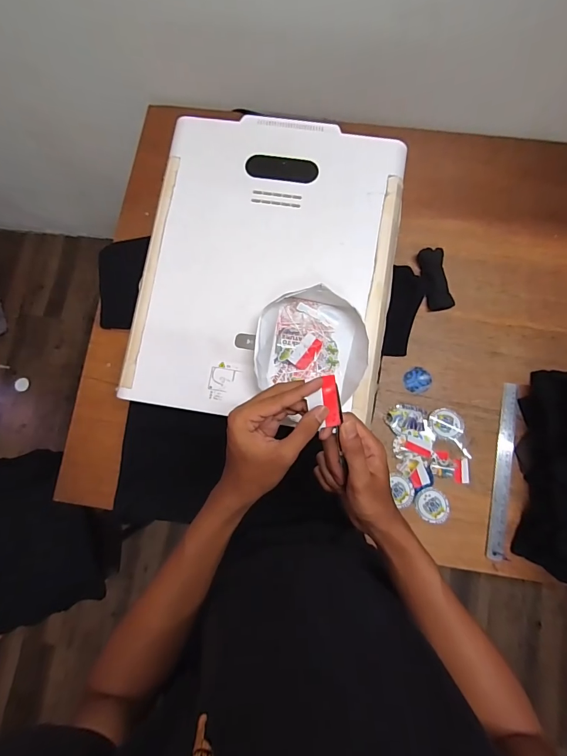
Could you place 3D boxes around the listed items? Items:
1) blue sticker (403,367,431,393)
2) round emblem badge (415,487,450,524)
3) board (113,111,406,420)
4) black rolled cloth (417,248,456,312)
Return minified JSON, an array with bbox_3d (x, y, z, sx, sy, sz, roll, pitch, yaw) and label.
[{"bbox_3d":[0.267,0.003,0.739,0.057,0.006,0.050,-14,81,2],"label":"blue sticker"},{"bbox_3d":[0.280,0.239,0.699,0.061,0.008,0.061,-1,82,4],"label":"round emblem badge"},{"bbox_3d":[-0.026,-0.188,0.611,0.404,0.026,0.499,9,82,5],"label":"board"},{"bbox_3d":[0.308,-0.200,0.755,0.048,0.019,0.127,-8,81,3],"label":"black rolled cloth"}]

